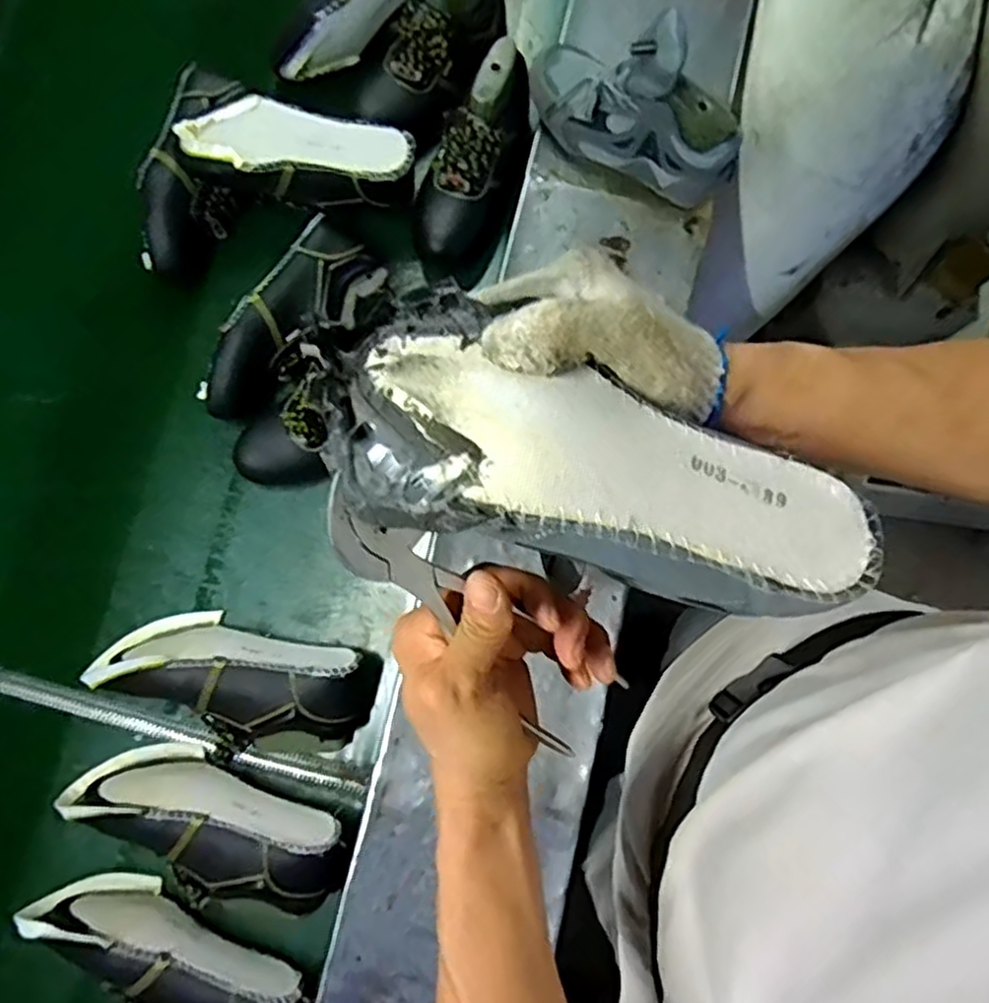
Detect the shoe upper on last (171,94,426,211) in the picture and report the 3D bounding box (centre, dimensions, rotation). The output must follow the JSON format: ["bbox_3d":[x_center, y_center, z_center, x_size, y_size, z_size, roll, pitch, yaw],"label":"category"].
[{"bbox_3d":[-0.229,-0.404,0.848,0.271,0.110,0.092,4,79,-13],"label":"shoe upper on last"}]

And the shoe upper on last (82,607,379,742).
[{"bbox_3d":[-0.289,0.199,0.795,0.305,0.089,0.124,13,80,2],"label":"shoe upper on last"}]

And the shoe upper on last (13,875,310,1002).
[{"bbox_3d":[-0.347,0.489,0.745,0.305,0.092,0.098,25,80,4],"label":"shoe upper on last"}]

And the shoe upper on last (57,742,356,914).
[{"bbox_3d":[-0.317,0.357,0.770,0.311,0.086,0.130,22,80,3],"label":"shoe upper on last"}]

